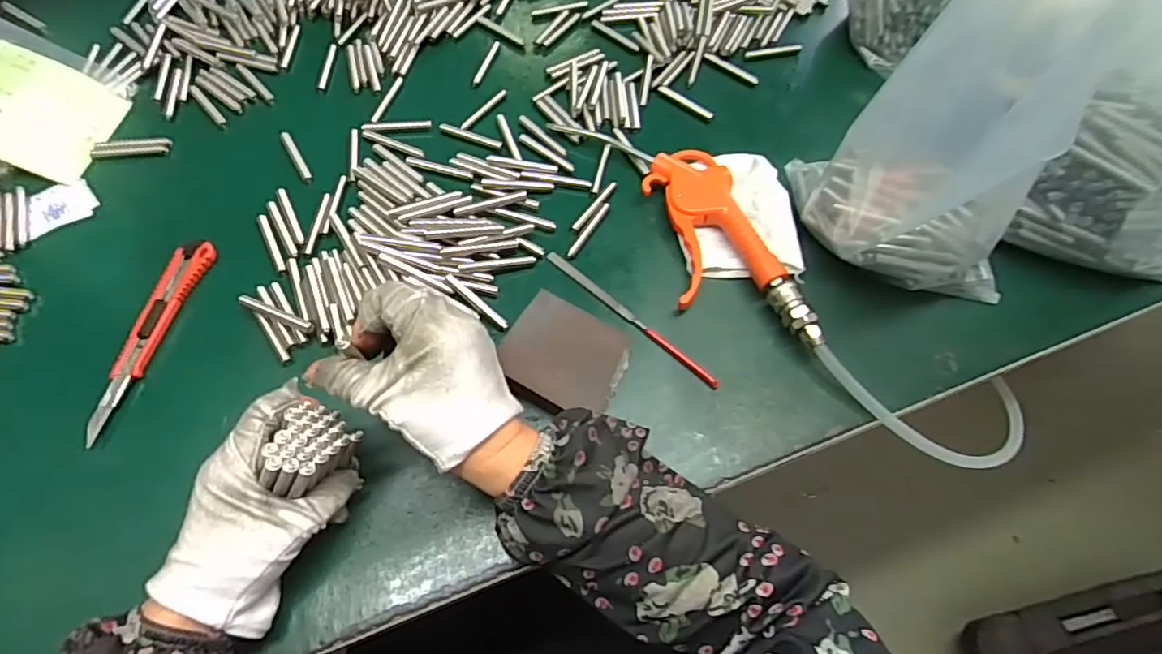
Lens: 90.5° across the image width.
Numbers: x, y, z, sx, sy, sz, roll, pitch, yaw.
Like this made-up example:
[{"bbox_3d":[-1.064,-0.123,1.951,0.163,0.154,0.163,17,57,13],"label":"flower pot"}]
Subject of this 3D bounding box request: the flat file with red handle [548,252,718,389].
[{"bbox_3d":[0.035,-0.008,0.419,0.157,0.007,0.008,39,69,16],"label":"flat file with red handle"}]

